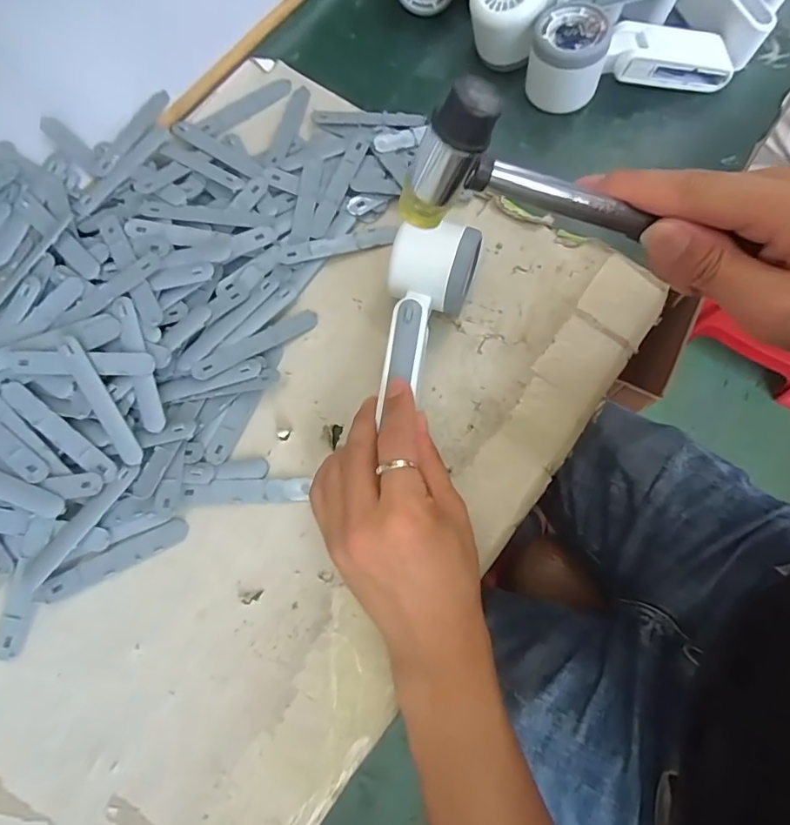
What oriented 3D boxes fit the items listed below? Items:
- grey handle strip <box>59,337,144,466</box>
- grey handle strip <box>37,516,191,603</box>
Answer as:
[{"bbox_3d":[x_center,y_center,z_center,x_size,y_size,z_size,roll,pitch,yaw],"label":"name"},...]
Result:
[{"bbox_3d":[-0.195,-0.006,0.325,0.017,0.007,0.090,-29,94,-7],"label":"grey handle strip"},{"bbox_3d":[-0.181,0.095,0.317,0.094,0.006,0.017,-26,76,-6],"label":"grey handle strip"}]

